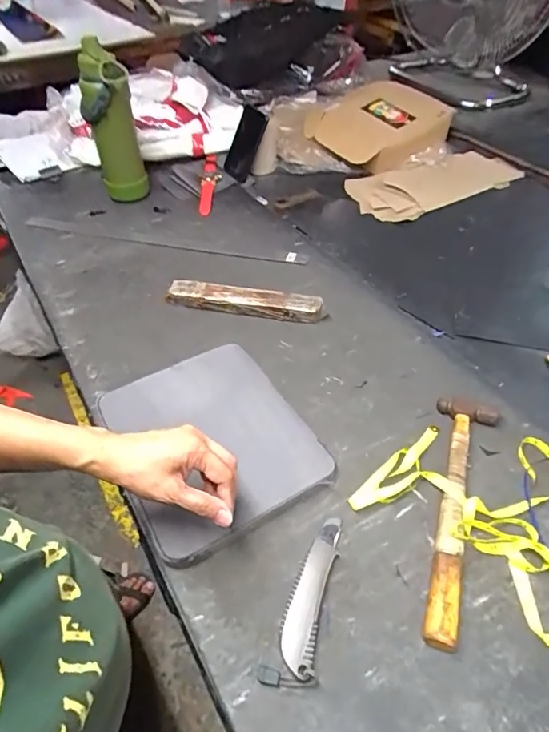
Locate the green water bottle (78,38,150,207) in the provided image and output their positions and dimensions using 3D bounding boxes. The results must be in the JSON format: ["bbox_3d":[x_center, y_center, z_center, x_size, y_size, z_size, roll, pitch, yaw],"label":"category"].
[{"bbox_3d":[-0.350,-0.511,1.017,0.104,0.296,0.100,-7,48,-3],"label":"green water bottle"}]

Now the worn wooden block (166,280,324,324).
[{"bbox_3d":[-0.050,-0.109,0.785,0.273,0.035,0.044,9,49,11],"label":"worn wooden block"}]

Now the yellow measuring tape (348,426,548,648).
[{"bbox_3d":[0.251,0.150,0.528,0.248,0.027,0.211,31,57,27],"label":"yellow measuring tape"}]

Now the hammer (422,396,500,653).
[{"bbox_3d":[0.204,0.152,0.530,0.074,0.029,0.308,15,49,17],"label":"hammer"}]

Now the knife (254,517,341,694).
[{"bbox_3d":[0.038,0.225,0.462,0.043,0.017,0.168,16,51,17],"label":"knife"}]

